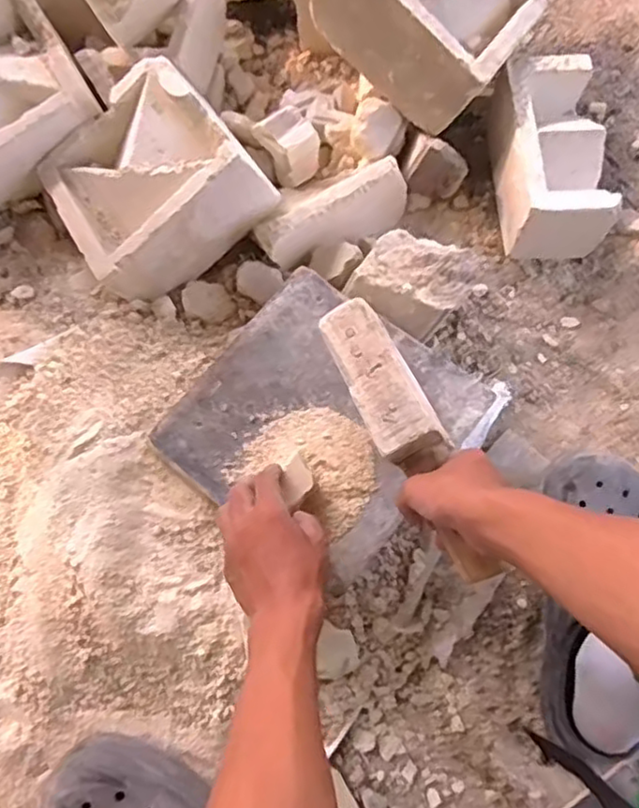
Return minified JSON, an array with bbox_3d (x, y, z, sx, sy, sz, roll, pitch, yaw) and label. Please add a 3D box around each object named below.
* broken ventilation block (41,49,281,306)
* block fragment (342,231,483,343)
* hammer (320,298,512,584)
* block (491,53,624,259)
[{"bbox_3d":[-0.184,-0.246,0.768,0.199,0.103,0.200,-40,65,12],"label":"broken ventilation block"},{"bbox_3d":[0.099,-0.128,0.709,0.110,0.050,0.094,33,93,15],"label":"block fragment"},{"bbox_3d":[0.073,0.027,0.554,0.054,0.047,0.247,-26,80,-6],"label":"hammer"},{"bbox_3d":[0.262,-0.279,0.771,0.103,0.102,0.194,-4,72,0],"label":"block"}]

